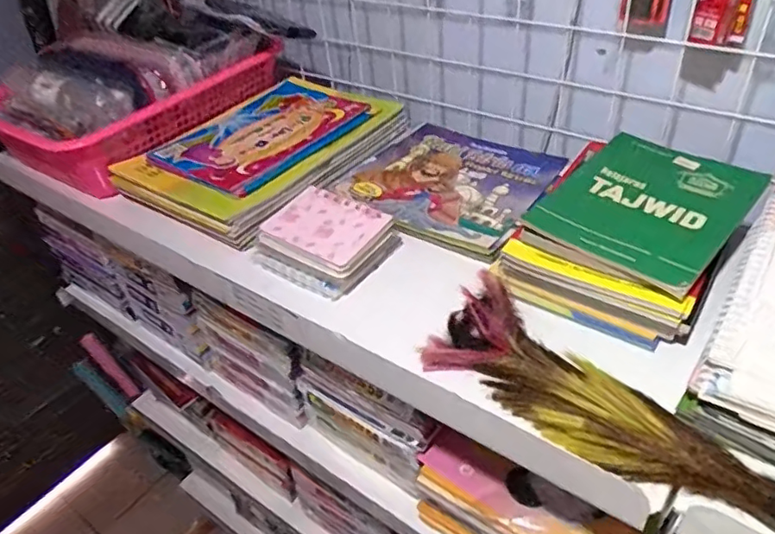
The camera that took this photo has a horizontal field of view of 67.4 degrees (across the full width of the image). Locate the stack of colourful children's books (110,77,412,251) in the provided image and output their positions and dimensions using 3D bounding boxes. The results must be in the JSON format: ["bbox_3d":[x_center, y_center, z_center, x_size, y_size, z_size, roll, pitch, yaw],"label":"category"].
[{"bbox_3d":[-0.143,-0.150,0.706,0.233,0.042,0.307,26,49,33],"label":"stack of colourful children's books"}]

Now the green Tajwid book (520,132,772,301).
[{"bbox_3d":[0.219,-0.054,0.491,0.135,0.015,0.178,29,51,30],"label":"green Tajwid book"}]

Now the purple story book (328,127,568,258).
[{"bbox_3d":[0.069,-0.096,0.638,0.193,0.012,0.196,19,45,28],"label":"purple story book"}]

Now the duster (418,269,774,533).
[{"bbox_3d":[0.177,0.103,0.374,0.339,0.047,0.086,29,50,35],"label":"duster"}]

